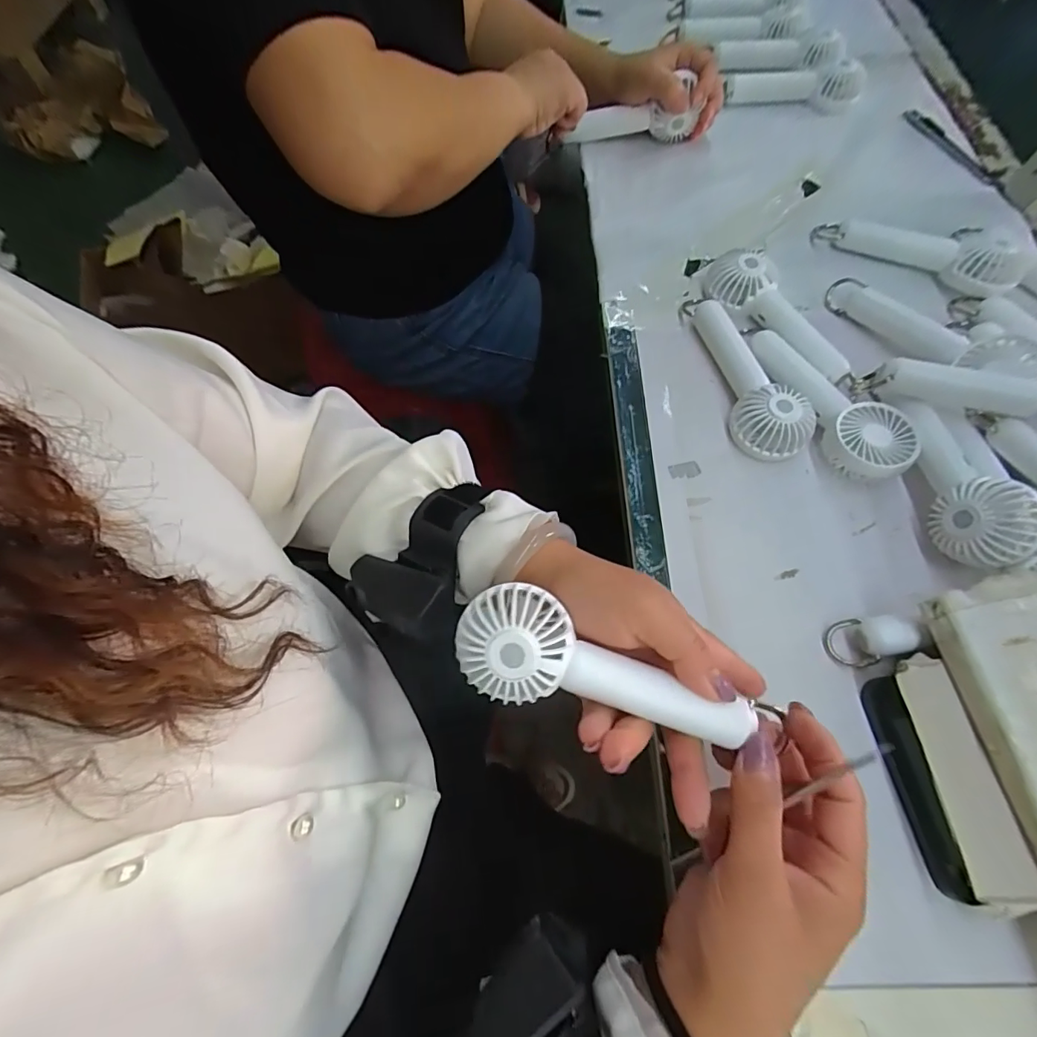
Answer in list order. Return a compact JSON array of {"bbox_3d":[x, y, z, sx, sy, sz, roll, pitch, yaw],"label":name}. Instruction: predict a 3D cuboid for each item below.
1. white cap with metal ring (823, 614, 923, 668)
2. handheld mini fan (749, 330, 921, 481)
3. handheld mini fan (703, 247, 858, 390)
[{"bbox_3d":[0.225,0.077,0.319,0.046,0.023,0.029,-13,67,-4],"label":"white cap with metal ring"},{"bbox_3d":[0.234,-0.088,0.387,0.057,0.034,0.144,-35,70,-13],"label":"handheld mini fan"},{"bbox_3d":[0.221,-0.171,0.417,0.045,0.038,0.155,-39,71,-14],"label":"handheld mini fan"}]

